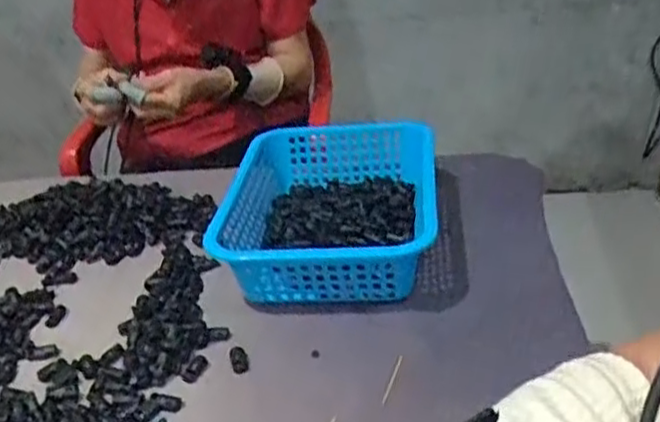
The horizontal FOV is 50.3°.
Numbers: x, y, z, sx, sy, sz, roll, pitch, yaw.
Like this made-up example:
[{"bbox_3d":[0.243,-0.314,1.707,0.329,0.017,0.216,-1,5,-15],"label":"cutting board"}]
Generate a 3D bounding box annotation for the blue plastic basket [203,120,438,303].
[{"bbox_3d":[0.004,-0.004,0.771,0.211,0.085,0.285,-1,30,9],"label":"blue plastic basket"}]

